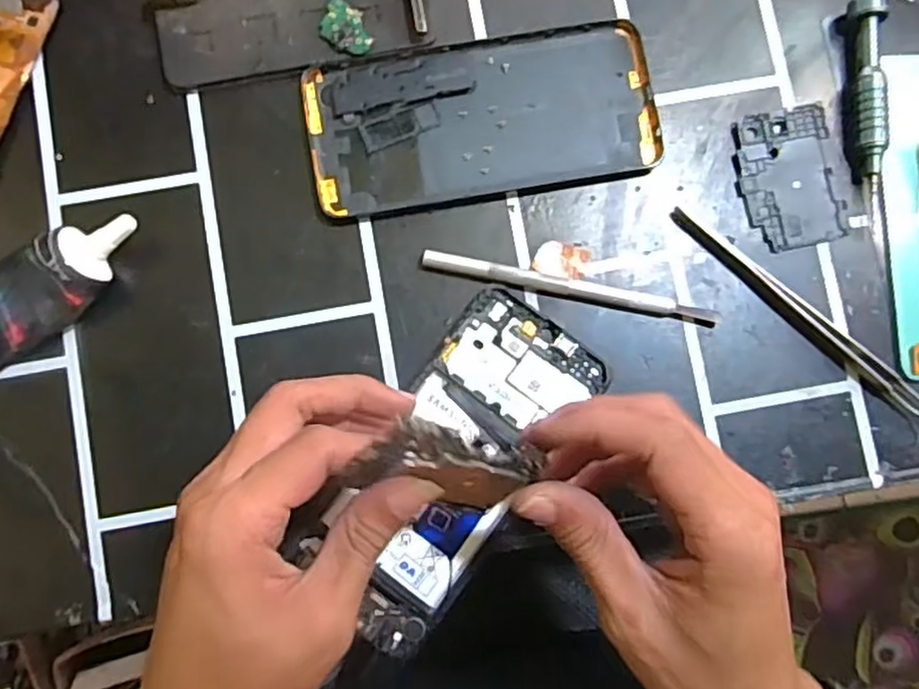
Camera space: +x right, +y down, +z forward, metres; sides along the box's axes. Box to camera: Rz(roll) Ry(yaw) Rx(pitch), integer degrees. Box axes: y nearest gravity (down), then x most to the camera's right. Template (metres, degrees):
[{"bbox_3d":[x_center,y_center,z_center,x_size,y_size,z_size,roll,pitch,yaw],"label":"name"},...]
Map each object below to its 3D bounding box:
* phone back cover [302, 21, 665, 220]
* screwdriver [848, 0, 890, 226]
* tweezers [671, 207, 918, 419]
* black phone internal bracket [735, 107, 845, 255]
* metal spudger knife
[{"bbox_3d":[0.011,-0.108,0.330,0.162,0.005,0.075,-10,85,-1],"label":"phone back cover"},{"bbox_3d":[0.193,-0.112,0.328,0.014,0.017,0.105,0,84,-1],"label":"screwdriver"},{"bbox_3d":[0.160,-0.014,0.322,0.151,0.007,0.012,39,85,3],"label":"tweezers"},{"bbox_3d":[0.157,-0.079,0.329,0.046,0.004,0.065,-10,84,-2],"label":"black phone internal bracket"},{"bbox_3d":[0.051,-0.026,0.321,0.136,0.008,0.009,11,84,0],"label":"metal spudger knife"}]

